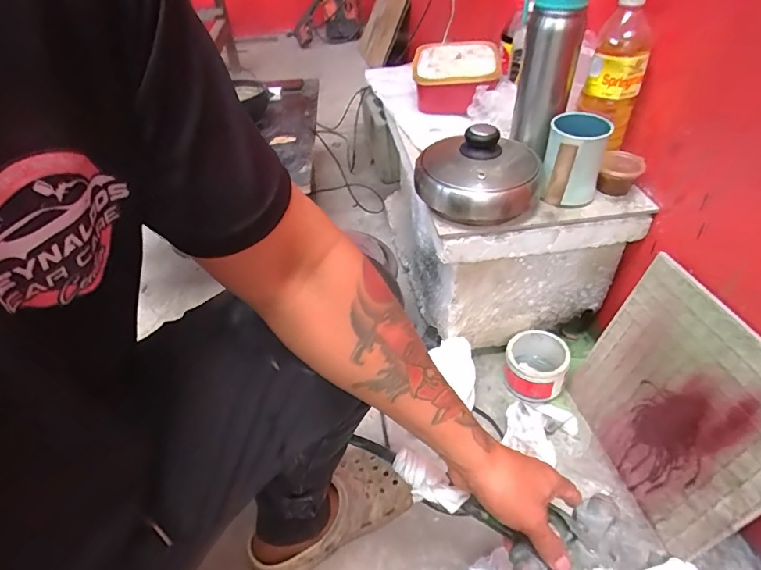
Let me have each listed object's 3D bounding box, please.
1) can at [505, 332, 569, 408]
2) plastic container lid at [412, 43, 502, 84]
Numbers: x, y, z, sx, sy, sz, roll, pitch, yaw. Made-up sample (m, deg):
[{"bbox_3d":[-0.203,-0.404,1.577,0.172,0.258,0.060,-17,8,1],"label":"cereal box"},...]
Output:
[{"bbox_3d":[0.277,0.147,0.830,0.101,0.077,0.106,-2,41,2],"label":"can"},{"bbox_3d":[0.149,-0.432,0.892,0.170,0.034,0.178,-2,41,2],"label":"plastic container lid"}]

